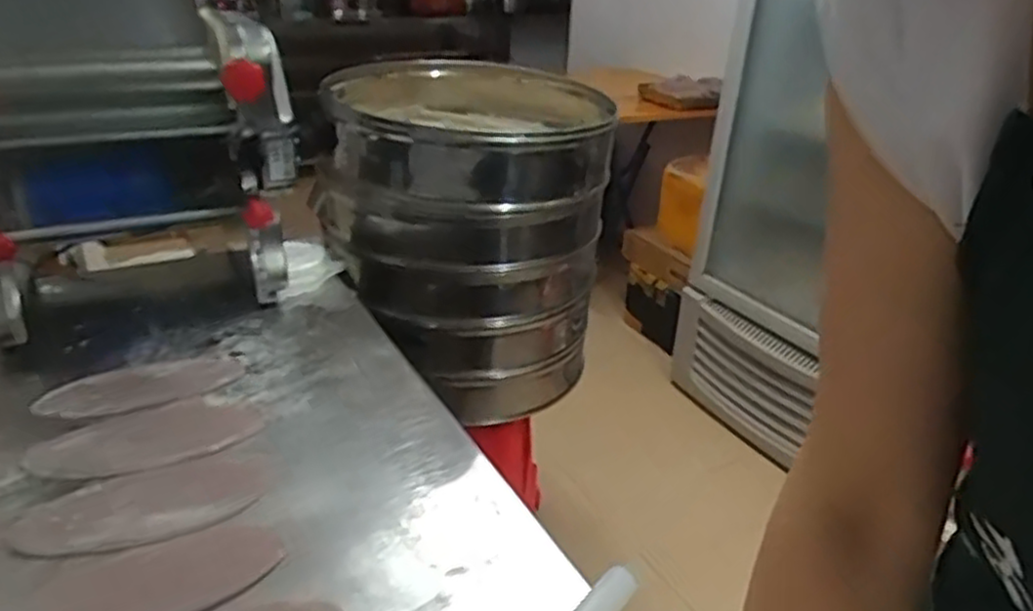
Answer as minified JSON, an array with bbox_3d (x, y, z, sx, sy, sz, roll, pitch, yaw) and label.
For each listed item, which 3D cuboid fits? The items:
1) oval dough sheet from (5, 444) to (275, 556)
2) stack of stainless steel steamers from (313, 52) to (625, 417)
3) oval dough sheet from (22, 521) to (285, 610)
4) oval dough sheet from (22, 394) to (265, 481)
[{"bbox_3d":[-0.319,0.175,0.666,0.208,0.007,0.096,-14,32,-31],"label":"oval dough sheet"},{"bbox_3d":[-0.100,-0.134,1.374,0.455,0.517,0.466,-1,28,-6],"label":"stack of stainless steel steamers"},{"bbox_3d":[-0.278,0.214,0.589,0.178,0.004,0.088,-10,30,-25],"label":"oval dough sheet"},{"bbox_3d":[-0.360,0.129,0.743,0.202,0.005,0.103,-13,31,-30],"label":"oval dough sheet"}]

